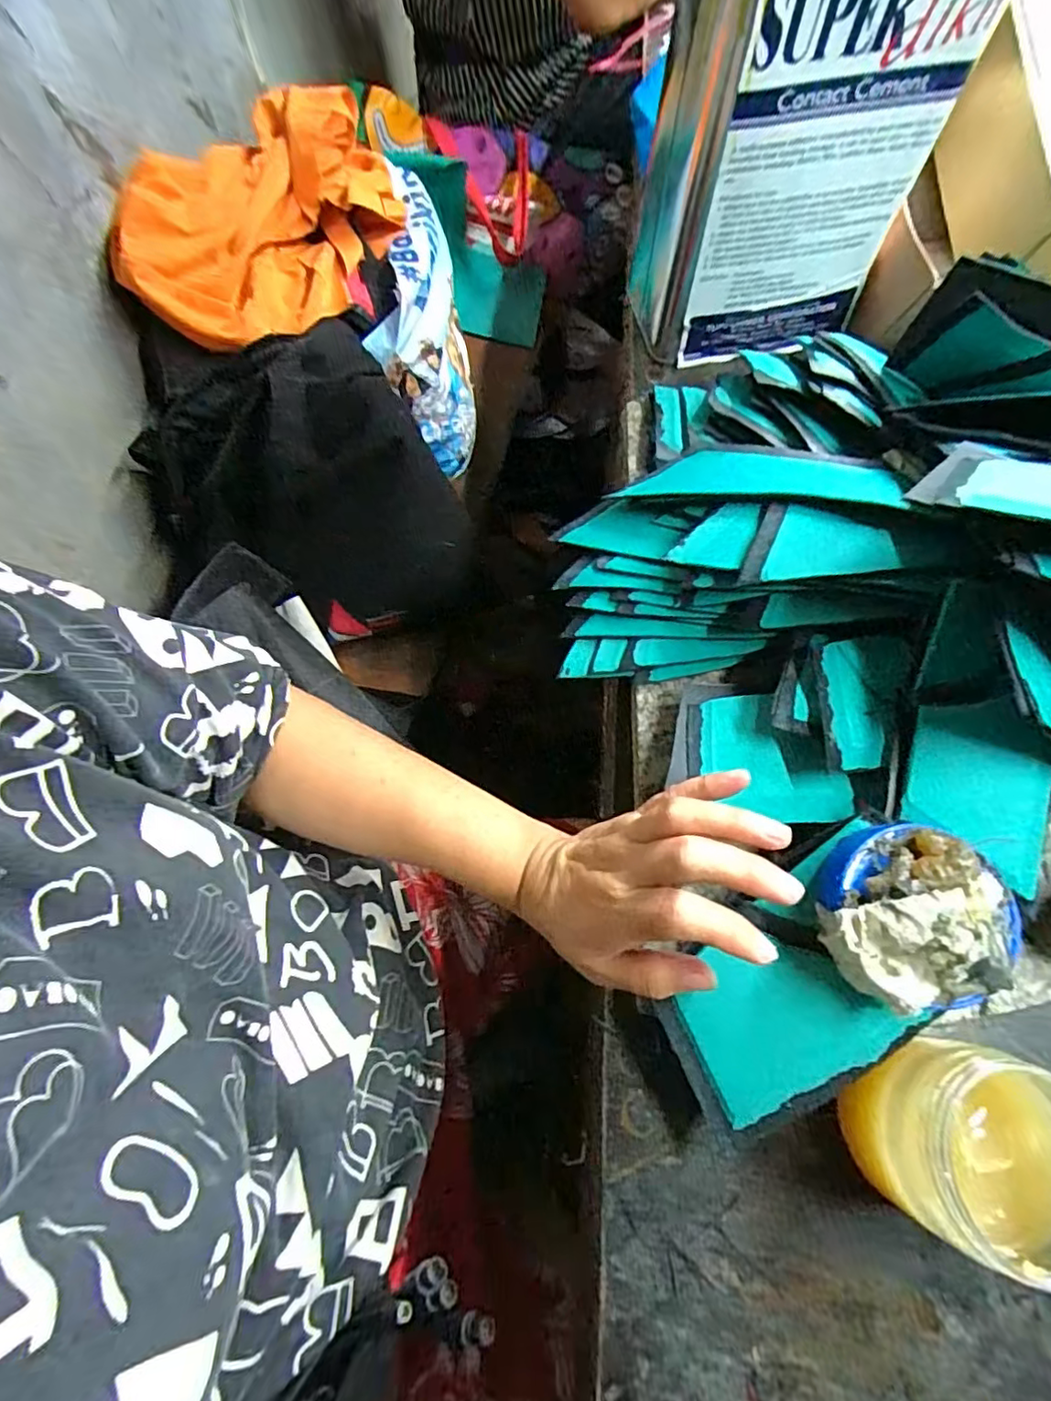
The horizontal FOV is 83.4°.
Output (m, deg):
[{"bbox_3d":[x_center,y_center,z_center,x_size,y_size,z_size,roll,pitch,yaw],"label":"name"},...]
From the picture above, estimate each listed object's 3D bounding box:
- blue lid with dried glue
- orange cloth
[{"bbox_3d":[0.167,0.093,0.248,0.072,0.037,0.070,-1,69,2],"label":"blue lid with dried glue"},{"bbox_3d":[-0.237,-0.453,0.550,0.192,0.068,0.275,28,73,12],"label":"orange cloth"}]

